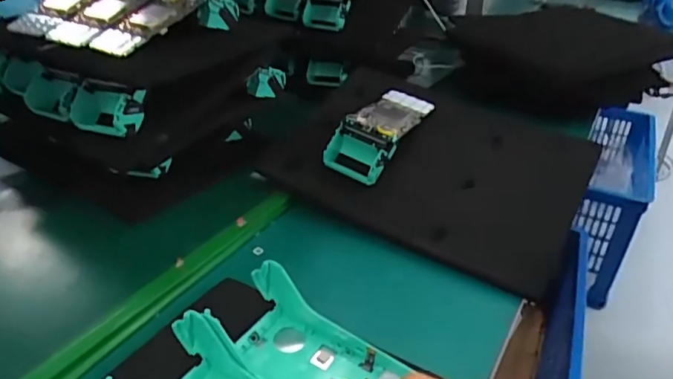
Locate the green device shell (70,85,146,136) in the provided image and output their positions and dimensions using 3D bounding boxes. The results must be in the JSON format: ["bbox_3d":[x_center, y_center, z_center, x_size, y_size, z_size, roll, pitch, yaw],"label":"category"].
[{"bbox_3d":[-0.241,-0.082,0.519,0.088,0.042,0.040,14,31,17],"label":"green device shell"}]

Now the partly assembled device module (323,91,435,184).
[{"bbox_3d":[0.056,-0.079,0.611,0.079,0.049,0.168,20,48,27],"label":"partly assembled device module"}]

